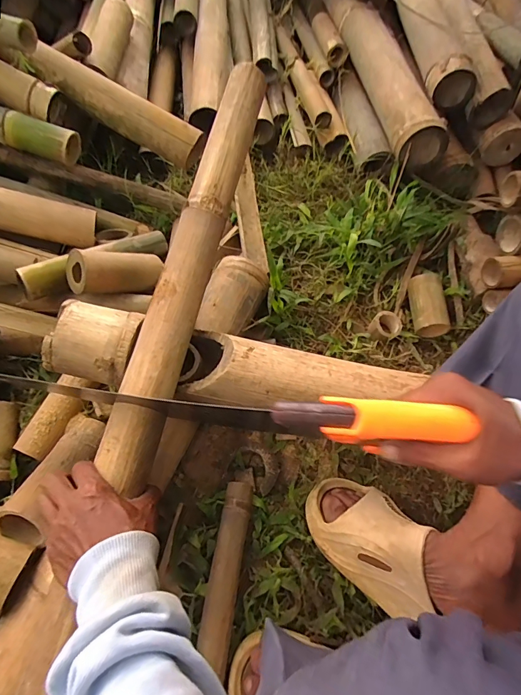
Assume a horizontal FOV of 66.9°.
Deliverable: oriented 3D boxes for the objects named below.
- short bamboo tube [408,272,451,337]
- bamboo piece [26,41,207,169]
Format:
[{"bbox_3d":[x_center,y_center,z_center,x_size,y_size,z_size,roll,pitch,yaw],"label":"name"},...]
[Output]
[{"bbox_3d":[0.291,-0.076,0.679,0.048,0.040,0.105,4,62,-2],"label":"short bamboo tube"},{"bbox_3d":[-0.233,-0.401,0.655,0.299,0.056,0.054,29,63,-5],"label":"bamboo piece"}]

